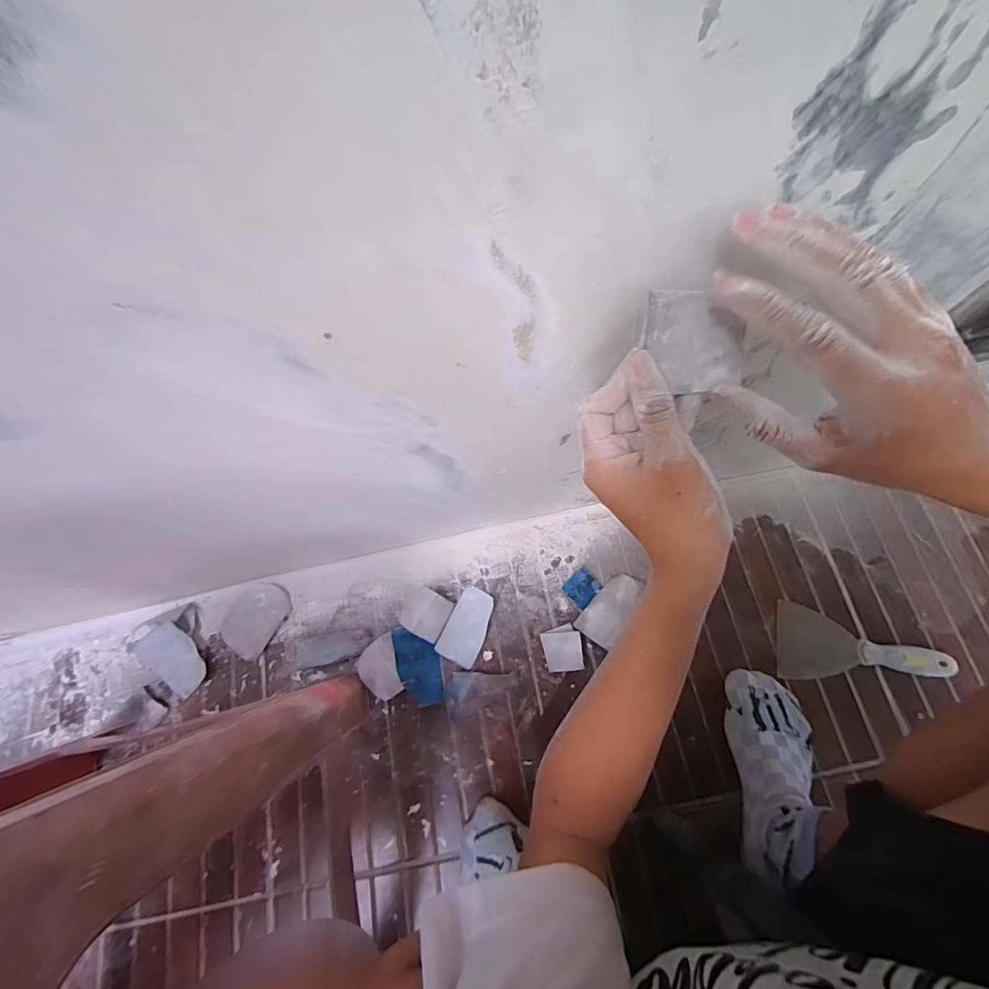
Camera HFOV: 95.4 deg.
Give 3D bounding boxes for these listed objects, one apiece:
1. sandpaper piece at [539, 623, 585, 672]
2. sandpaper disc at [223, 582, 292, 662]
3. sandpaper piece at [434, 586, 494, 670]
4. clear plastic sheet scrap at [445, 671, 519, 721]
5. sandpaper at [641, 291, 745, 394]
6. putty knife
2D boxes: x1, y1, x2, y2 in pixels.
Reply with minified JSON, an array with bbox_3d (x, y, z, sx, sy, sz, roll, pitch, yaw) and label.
[{"bbox_3d":[0.091,0.206,0.600,0.049,0.014,0.055,-9,70,-1],"label":"sandpaper piece"},{"bbox_3d":[-0.339,0.168,0.625,0.084,0.020,0.096,26,74,11],"label":"sandpaper disc"},{"bbox_3d":[-0.037,0.181,0.619,0.056,0.014,0.100,24,73,10],"label":"sandpaper piece"},{"bbox_3d":[-0.018,0.253,0.587,0.096,0.021,0.052,-23,75,11],"label":"clear plastic sheet scrap"},{"bbox_3d":[0.110,-0.083,0.248,0.057,0.004,0.051,-2,110,-2],"label":"sandpaper"},{"bbox_3d":[0.479,0.206,0.586,0.200,0.032,0.096,10,71,6],"label":"putty knife"}]

